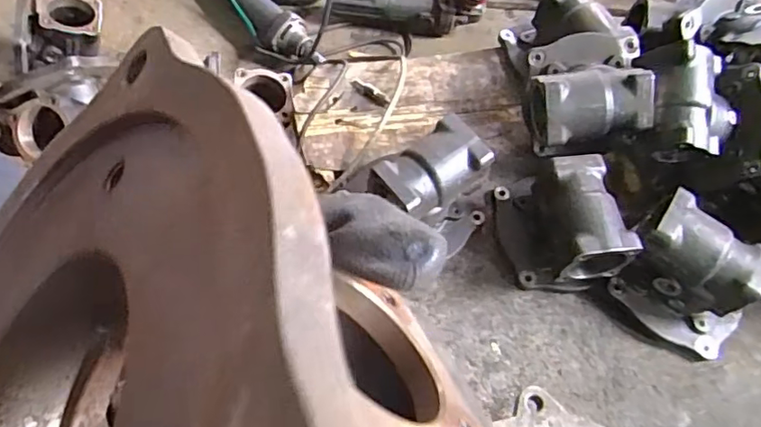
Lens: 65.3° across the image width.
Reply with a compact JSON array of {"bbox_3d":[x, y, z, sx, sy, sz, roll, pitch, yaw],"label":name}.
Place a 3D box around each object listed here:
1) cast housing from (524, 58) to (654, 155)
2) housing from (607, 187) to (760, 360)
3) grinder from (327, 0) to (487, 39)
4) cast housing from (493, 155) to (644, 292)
[{"bbox_3d":[0.243,-0.135,0.714,0.127,0.090,0.116,-2,61,-6],"label":"cast housing"},{"bbox_3d":[0.347,0.074,0.665,0.154,0.128,0.104,36,64,14],"label":"housing"},{"bbox_3d":[0.050,-0.370,1.041,0.271,0.089,0.071,8,60,-1],"label":"grinder"},{"bbox_3d":[0.205,0.004,0.691,0.109,0.111,0.151,-9,62,-10],"label":"cast housing"}]

